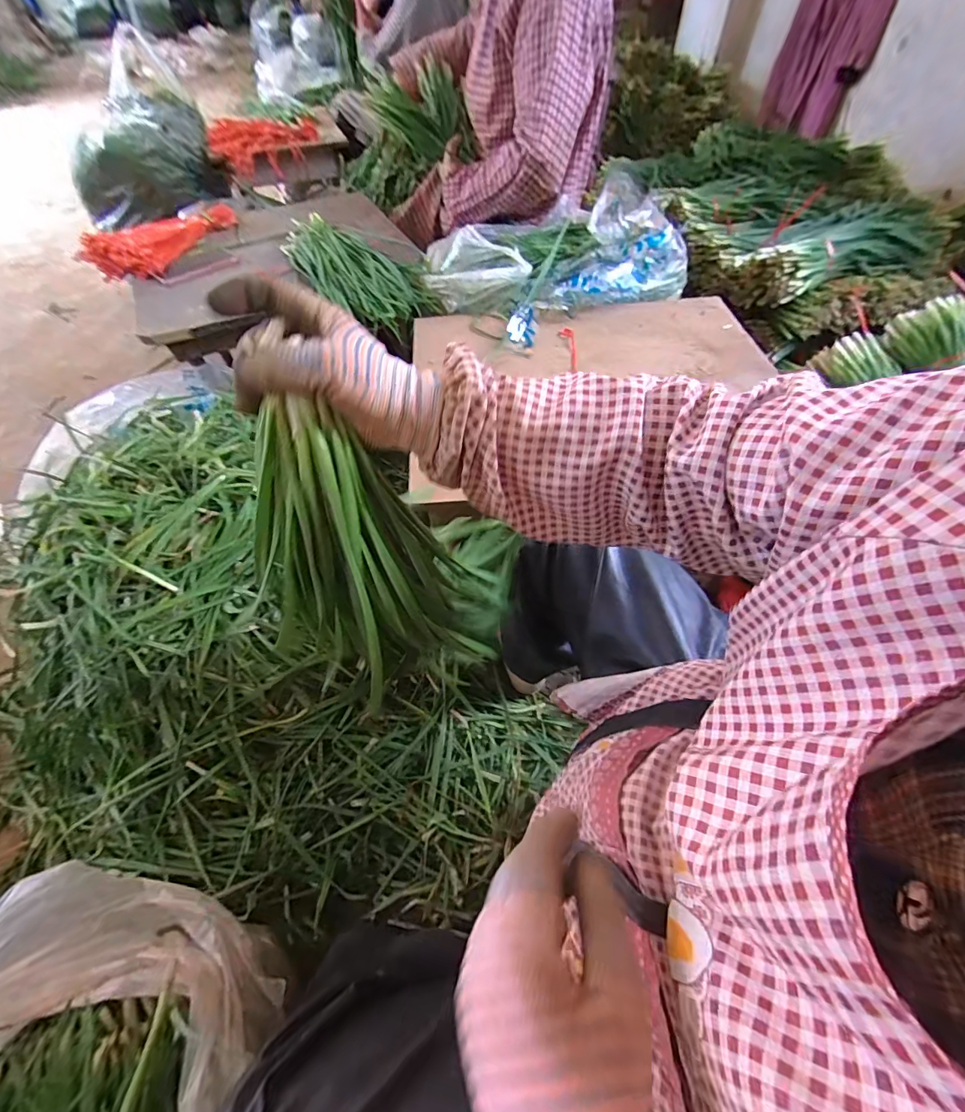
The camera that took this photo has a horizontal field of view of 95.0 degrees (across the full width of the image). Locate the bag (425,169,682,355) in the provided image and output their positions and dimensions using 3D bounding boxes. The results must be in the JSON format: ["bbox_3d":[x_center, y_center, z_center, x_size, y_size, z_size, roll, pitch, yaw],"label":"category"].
[{"bbox_3d":[0.145,-0.603,0.876,0.483,0.095,0.395,-35,61,-21],"label":"bag"}]

